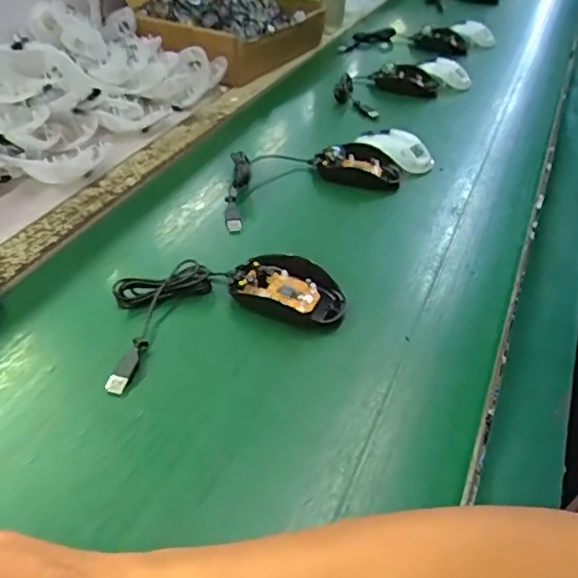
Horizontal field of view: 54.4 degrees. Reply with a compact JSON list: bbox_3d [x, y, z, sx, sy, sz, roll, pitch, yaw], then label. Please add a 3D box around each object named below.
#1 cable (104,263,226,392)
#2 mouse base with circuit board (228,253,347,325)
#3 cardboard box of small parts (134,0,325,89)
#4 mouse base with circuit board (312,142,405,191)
[{"bbox_3d":[-0.118,0.014,0.466,0.064,0.021,0.151,21,44,17],"label":"cable"},{"bbox_3d":[-0.001,-0.002,0.494,0.102,0.021,0.060,23,45,19],"label":"mouse base with circuit board"},{"bbox_3d":[-0.094,-0.425,0.907,0.231,0.079,0.249,20,43,20],"label":"cardboard box of small parts"},{"bbox_3d":[0.083,-0.147,0.667,0.100,0.030,0.061,12,42,8],"label":"mouse base with circuit board"}]

